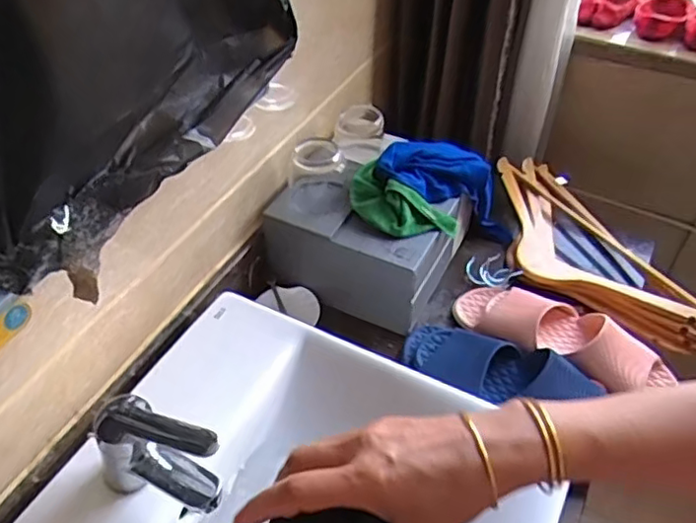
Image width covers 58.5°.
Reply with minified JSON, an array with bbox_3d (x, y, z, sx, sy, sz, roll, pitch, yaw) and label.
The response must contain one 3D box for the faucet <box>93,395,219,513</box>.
[{"bbox_3d":[-0.162,0.169,0.537,0.117,0.105,0.045,17,48,15],"label":"faucet"}]

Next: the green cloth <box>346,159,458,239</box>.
[{"bbox_3d":[0.075,-0.078,0.831,0.156,0.052,0.090,25,49,6],"label":"green cloth"}]

